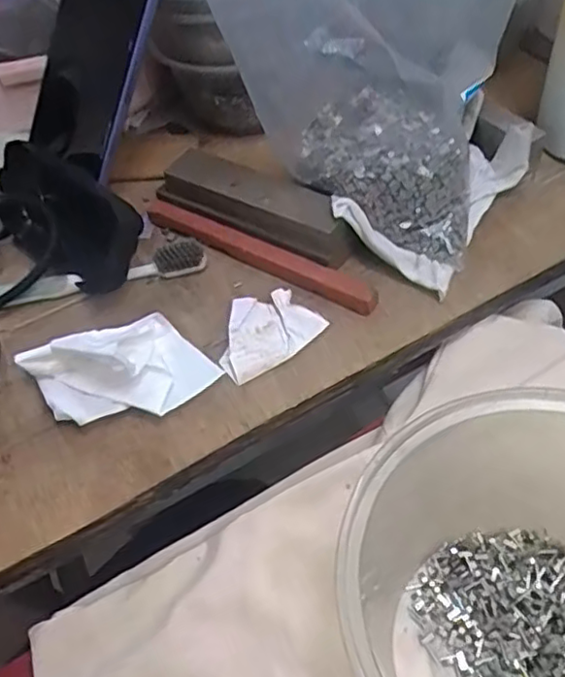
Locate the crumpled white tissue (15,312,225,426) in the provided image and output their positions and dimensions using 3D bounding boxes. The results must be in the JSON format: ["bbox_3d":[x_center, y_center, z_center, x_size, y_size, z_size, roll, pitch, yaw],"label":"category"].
[{"bbox_3d":[-0.075,0.015,0.296,0.079,0.028,0.052,-23,57,-10],"label":"crumpled white tissue"}]

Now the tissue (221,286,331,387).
[{"bbox_3d":[-0.010,-0.005,0.316,0.053,0.007,0.040,-31,58,-15],"label":"tissue"}]

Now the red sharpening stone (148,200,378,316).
[{"bbox_3d":[-0.015,-0.048,0.346,0.146,0.006,0.015,24,61,20],"label":"red sharpening stone"}]

